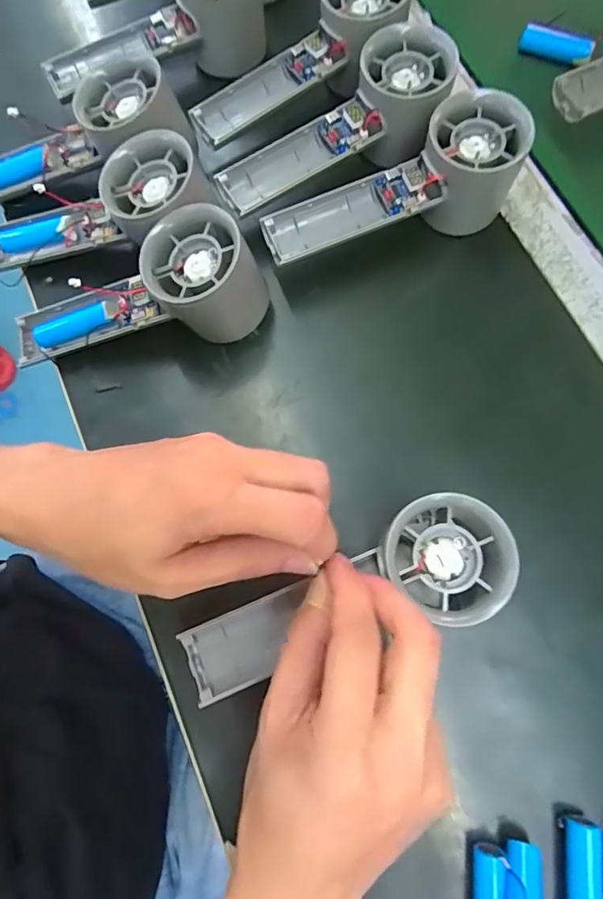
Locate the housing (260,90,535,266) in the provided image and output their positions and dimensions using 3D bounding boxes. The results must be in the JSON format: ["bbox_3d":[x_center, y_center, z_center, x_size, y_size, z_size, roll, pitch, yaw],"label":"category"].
[{"bbox_3d":[0.055,-0.155,0.304,0.160,0.059,0.050,-19,71,5],"label":"housing"}]

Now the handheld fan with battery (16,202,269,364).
[{"bbox_3d":[-0.097,-0.080,0.296,0.163,0.061,0.064,-15,69,18],"label":"handheld fan with battery"}]

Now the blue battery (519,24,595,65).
[{"bbox_3d":[0.186,-0.295,0.356,0.051,0.014,0.013,18,76,7],"label":"blue battery"}]

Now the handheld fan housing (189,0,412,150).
[{"bbox_3d":[0.002,-0.256,0.330,0.164,0.044,0.063,-33,74,6],"label":"handheld fan housing"}]

